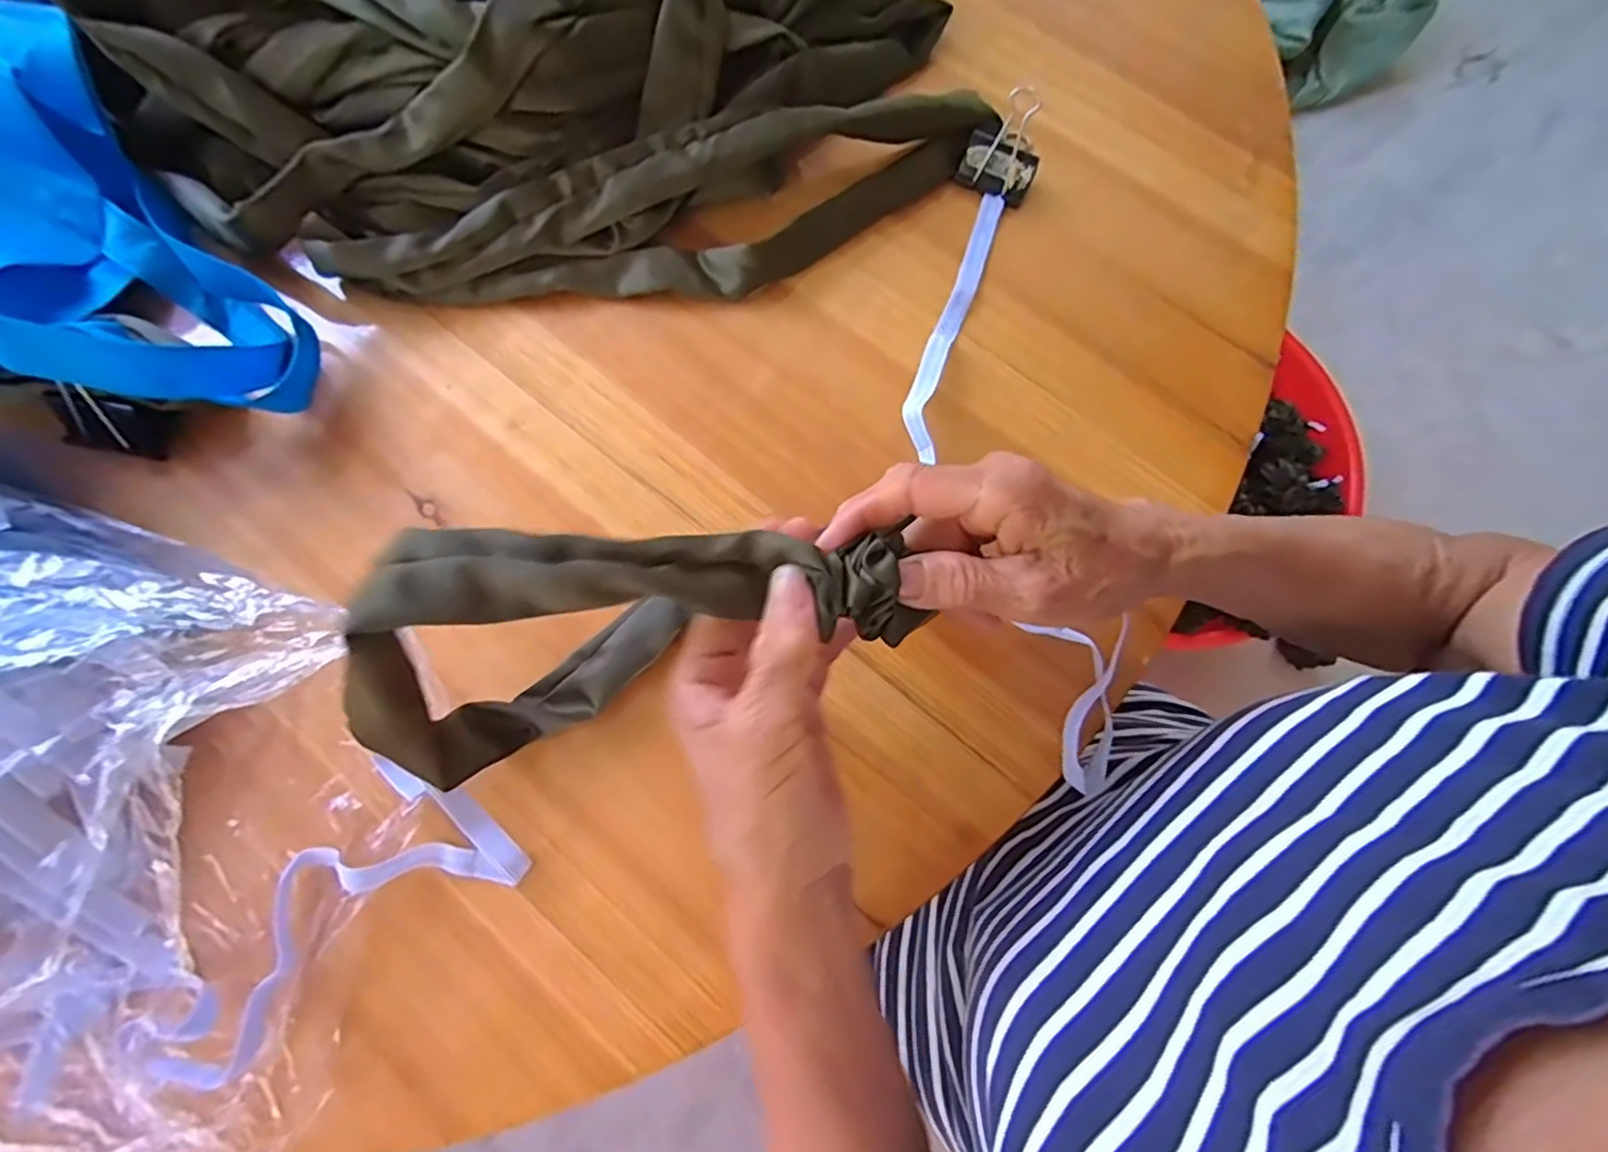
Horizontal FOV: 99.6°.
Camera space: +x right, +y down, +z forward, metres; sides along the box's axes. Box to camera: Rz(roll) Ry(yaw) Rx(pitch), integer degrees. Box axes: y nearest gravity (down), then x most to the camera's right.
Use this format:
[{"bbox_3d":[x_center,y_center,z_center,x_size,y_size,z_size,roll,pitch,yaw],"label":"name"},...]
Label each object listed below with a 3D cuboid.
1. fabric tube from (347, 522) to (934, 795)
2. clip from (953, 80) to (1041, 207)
[{"bbox_3d":[-0.070,0.020,0.272,0.210,0.123,0.071,-16,77,-4],"label":"fabric tube"},{"bbox_3d":[0.116,-0.248,0.390,0.043,0.039,0.044,21,77,5],"label":"clip"}]

